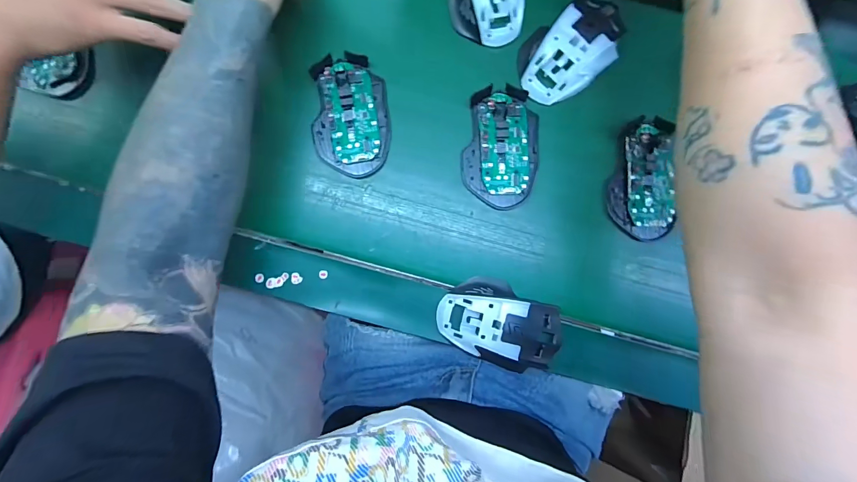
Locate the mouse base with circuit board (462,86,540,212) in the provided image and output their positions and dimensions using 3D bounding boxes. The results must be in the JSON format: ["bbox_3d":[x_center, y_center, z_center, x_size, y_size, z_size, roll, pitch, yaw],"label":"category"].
[{"bbox_3d":[0.073,-0.092,0.360,0.071,0.012,0.115,8,90,5],"label":"mouse base with circuit board"}]

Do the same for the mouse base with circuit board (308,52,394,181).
[{"bbox_3d":[-0.075,-0.122,0.356,0.073,0.014,0.114,0,89,5],"label":"mouse base with circuit board"}]

